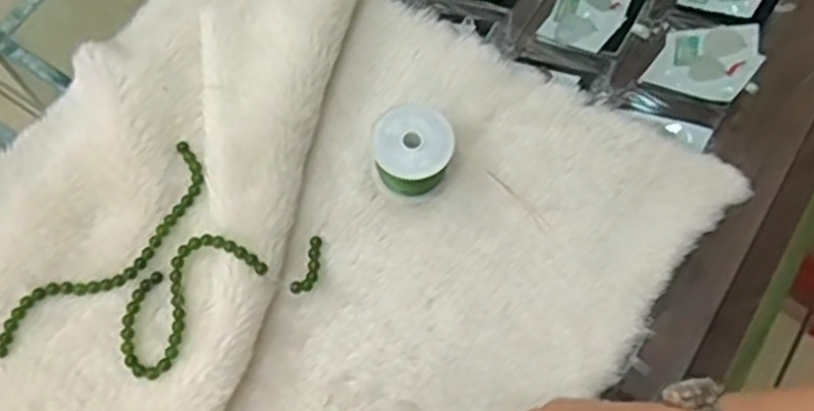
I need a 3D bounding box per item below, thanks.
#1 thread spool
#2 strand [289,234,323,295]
[{"bbox_3d":[0.003,-0.033,0.491,0.048,0.047,0.050,1,70,-2],"label":"thread spool"},{"bbox_3d":[-0.060,0.038,0.483,0.012,0.009,0.043,14,50,2],"label":"strand"}]

